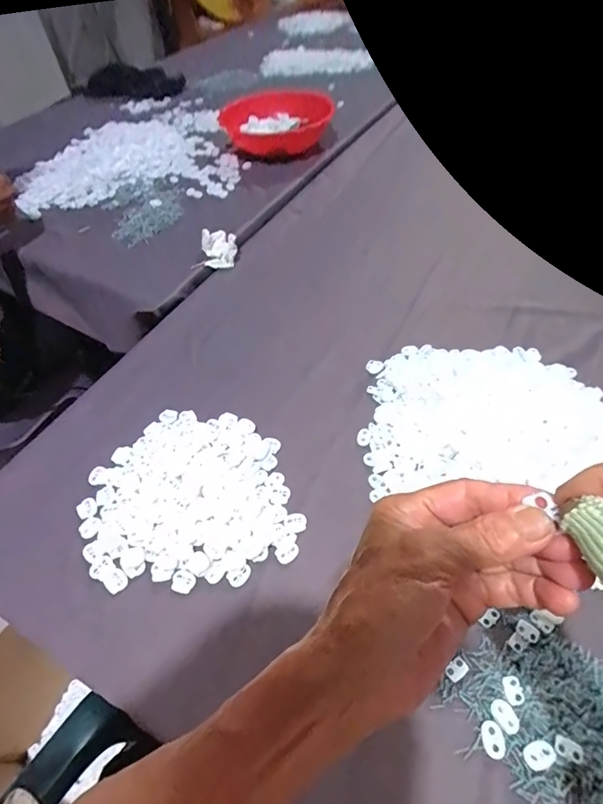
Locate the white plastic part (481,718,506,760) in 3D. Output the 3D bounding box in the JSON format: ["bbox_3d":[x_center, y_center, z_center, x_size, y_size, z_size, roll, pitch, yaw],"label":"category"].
[{"bbox_3d":[0.144,0.253,0.329,0.015,0.005,0.023,-12,47,13],"label":"white plastic part"}]

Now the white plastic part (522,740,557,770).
[{"bbox_3d":[0.173,0.257,0.320,0.021,0.005,0.015,-22,54,-13],"label":"white plastic part"}]

